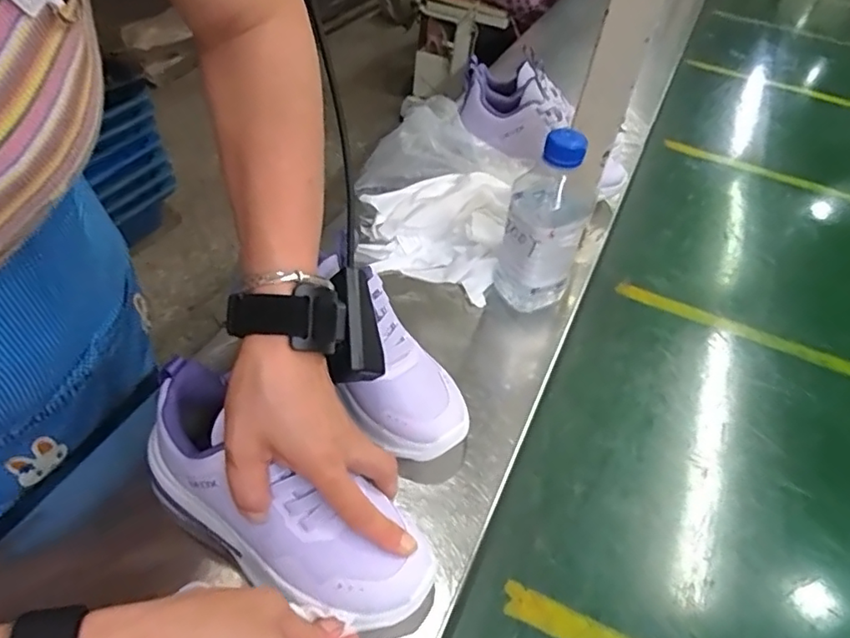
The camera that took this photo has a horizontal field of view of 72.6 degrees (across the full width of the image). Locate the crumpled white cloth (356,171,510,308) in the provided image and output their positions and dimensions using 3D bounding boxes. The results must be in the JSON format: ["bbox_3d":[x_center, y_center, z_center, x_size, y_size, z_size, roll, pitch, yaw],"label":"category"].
[{"bbox_3d":[0.013,-0.095,0.582,0.145,0.055,0.140,17,47,10],"label":"crumpled white cloth"}]

